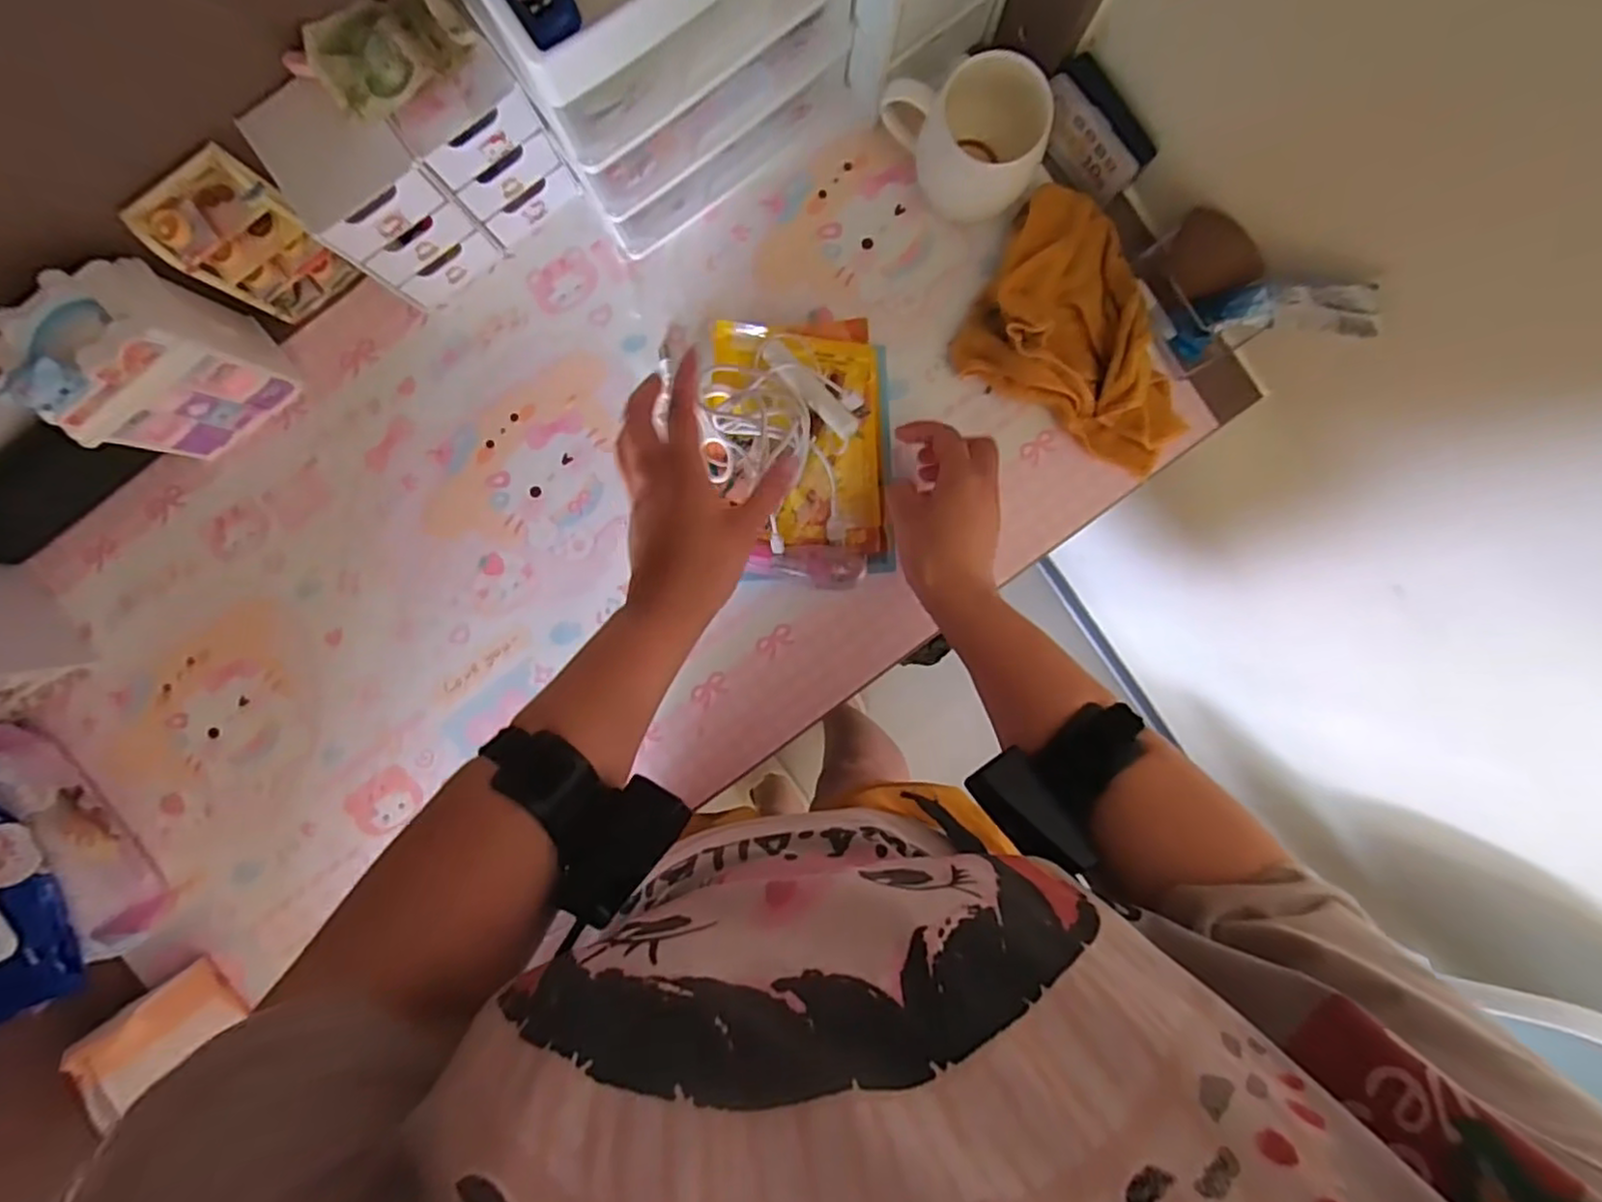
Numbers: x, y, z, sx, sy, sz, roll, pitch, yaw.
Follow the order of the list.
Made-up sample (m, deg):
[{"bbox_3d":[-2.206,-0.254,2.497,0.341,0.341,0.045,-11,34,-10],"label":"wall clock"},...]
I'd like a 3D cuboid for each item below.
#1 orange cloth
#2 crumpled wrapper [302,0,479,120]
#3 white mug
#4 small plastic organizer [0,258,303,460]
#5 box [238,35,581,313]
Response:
[{"bbox_3d":[0.234,-0.209,0.547,0.197,0.049,0.150,30,93,-3],"label":"orange cloth"},{"bbox_3d":[-0.251,-0.338,0.421,0.091,0.021,0.054,-40,93,2],"label":"crumpled wrapper"},{"bbox_3d":[0.118,-0.347,0.520,0.118,0.083,0.076,19,93,-2],"label":"white mug"},{"bbox_3d":[-0.460,-0.165,0.491,0.110,0.144,0.070,-36,94,1],"label":"small plastic organizer"},{"bbox_3d":[-0.262,-0.305,0.490,0.166,0.131,0.084,-35,94,1],"label":"box"}]

